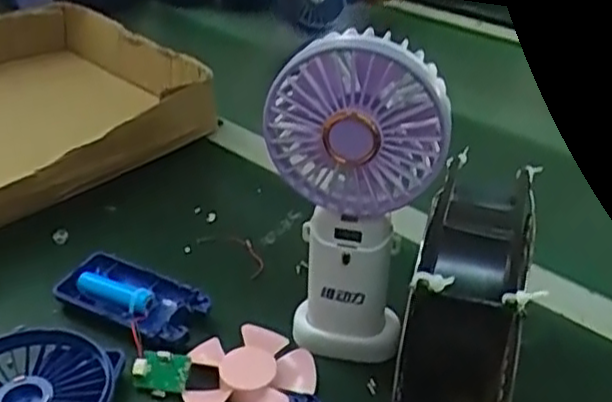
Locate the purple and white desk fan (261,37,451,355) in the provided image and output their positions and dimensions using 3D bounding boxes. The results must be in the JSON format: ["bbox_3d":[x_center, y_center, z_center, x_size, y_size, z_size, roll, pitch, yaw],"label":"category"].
[{"bbox_3d":[0.025,0.000,0.373,0.083,0.184,0.042,11,33,14],"label":"purple and white desk fan"}]

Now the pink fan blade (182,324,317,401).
[{"bbox_3d":[-0.030,0.093,0.393,0.069,0.010,0.066,1,32,-1],"label":"pink fan blade"}]

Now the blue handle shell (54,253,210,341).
[{"bbox_3d":[-0.108,0.060,0.442,0.092,0.014,0.046,19,36,26],"label":"blue handle shell"}]

